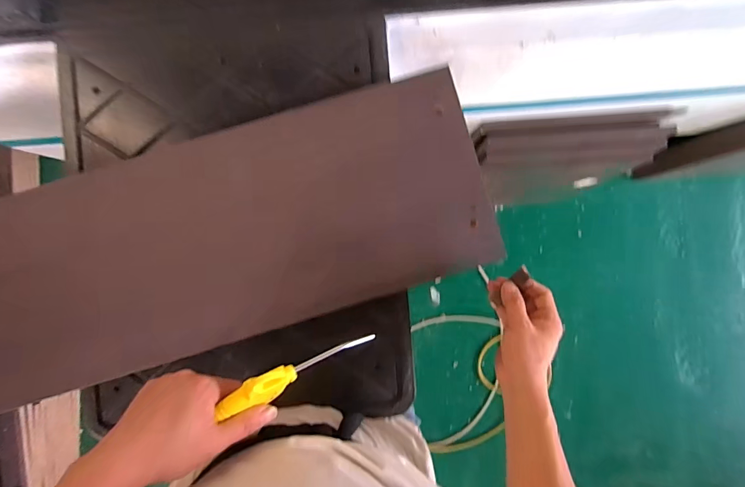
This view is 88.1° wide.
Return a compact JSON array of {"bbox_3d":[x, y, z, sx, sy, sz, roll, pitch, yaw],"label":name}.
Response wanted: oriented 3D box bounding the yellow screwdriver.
[{"bbox_3d":[-0.072,0.133,0.407,0.172,0.025,0.035,-19,95,-29],"label":"yellow screwdriver"}]

